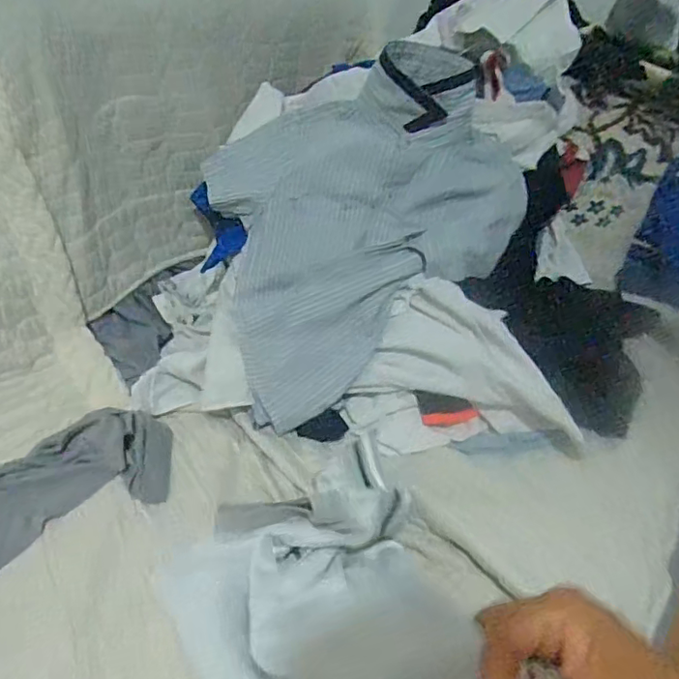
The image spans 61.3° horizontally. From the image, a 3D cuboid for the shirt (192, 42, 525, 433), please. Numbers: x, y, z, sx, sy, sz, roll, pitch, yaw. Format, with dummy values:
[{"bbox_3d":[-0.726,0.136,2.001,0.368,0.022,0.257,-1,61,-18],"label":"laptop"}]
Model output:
[{"bbox_3d":[0.045,-0.141,0.698,0.367,0.322,0.257,-10,37,-18],"label":"shirt"}]

